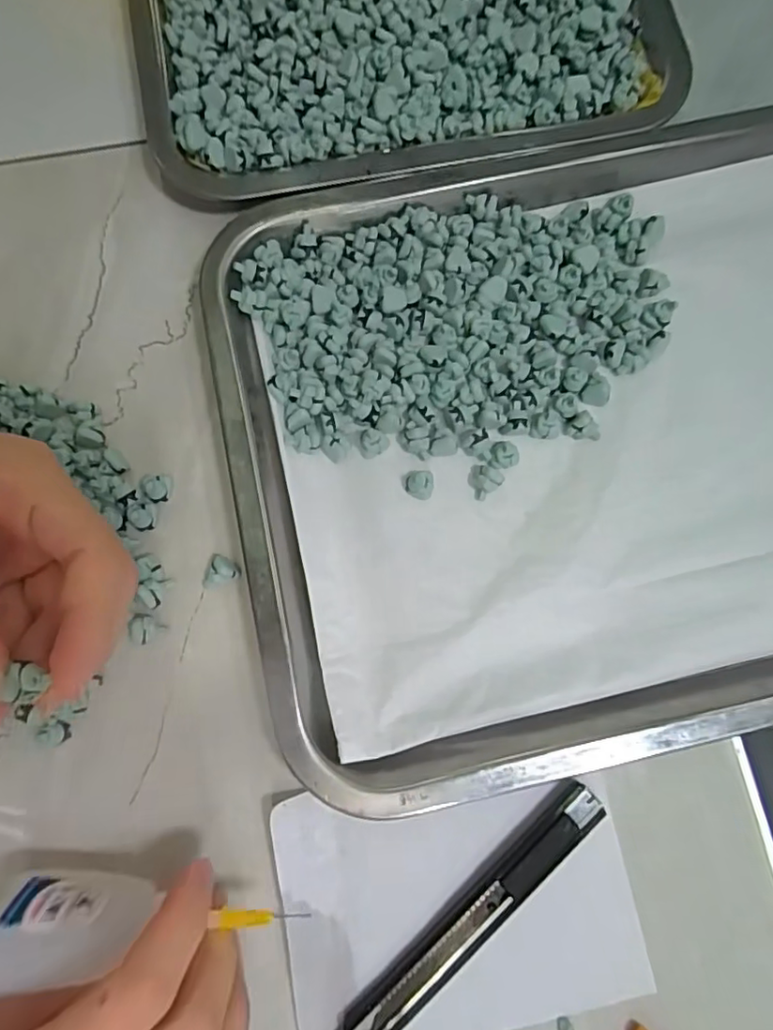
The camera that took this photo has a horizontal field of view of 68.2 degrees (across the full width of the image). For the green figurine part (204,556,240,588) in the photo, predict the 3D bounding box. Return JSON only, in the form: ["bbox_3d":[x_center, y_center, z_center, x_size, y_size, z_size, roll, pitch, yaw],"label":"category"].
[{"bbox_3d":[-0.070,0.026,0.241,0.012,0.010,0.015,23,78,4],"label":"green figurine part"}]

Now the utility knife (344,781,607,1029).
[{"bbox_3d":[0.031,0.154,0.216,0.133,0.007,0.016,-42,81,-9],"label":"utility knife"}]

